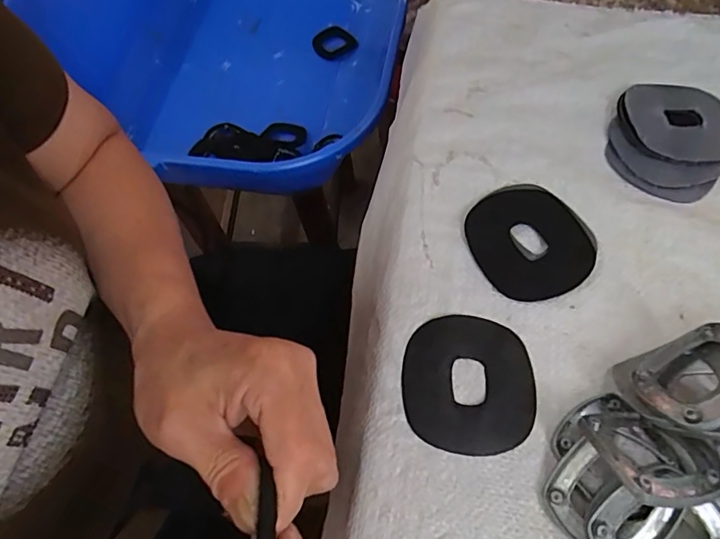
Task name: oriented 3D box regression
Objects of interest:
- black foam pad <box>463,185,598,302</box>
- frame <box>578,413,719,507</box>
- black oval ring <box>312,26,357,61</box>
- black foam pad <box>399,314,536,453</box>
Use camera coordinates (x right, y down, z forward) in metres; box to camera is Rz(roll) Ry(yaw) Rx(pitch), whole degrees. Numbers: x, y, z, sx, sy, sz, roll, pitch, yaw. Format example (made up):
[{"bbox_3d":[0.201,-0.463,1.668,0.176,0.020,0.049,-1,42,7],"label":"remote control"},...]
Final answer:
[{"bbox_3d":[0.116,-0.021,0.347,0.082,0.004,0.082,-23,64,-10],"label":"black foam pad"},{"bbox_3d":[0.146,0.091,0.257,0.061,0.010,0.055,5,29,-13],"label":"frame"},{"bbox_3d":[-0.039,-0.353,0.799,0.067,0.014,0.069,-14,63,-5],"label":"black oval ring"},{"bbox_3d":[0.065,0.067,0.305,0.076,0.004,0.080,1,62,3],"label":"black foam pad"}]

